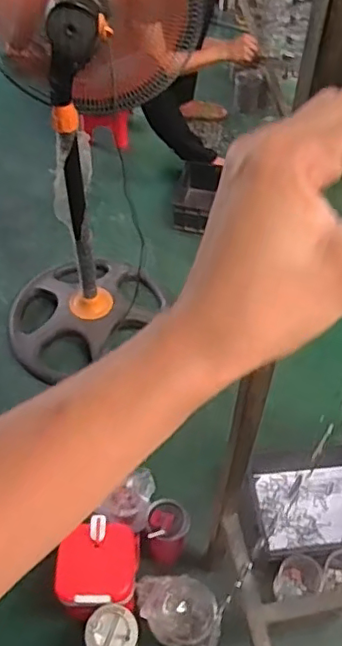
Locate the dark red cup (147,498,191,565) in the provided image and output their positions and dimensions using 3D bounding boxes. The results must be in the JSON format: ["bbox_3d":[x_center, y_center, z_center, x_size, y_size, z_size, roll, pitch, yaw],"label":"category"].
[{"bbox_3d":[-0.004,0.452,1.280,0.085,0.149,0.084,0,52,0],"label":"dark red cup"}]

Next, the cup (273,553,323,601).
[{"bbox_3d":[0.273,0.550,1.265,0.087,0.111,0.082,0,52,0],"label":"cup"}]

